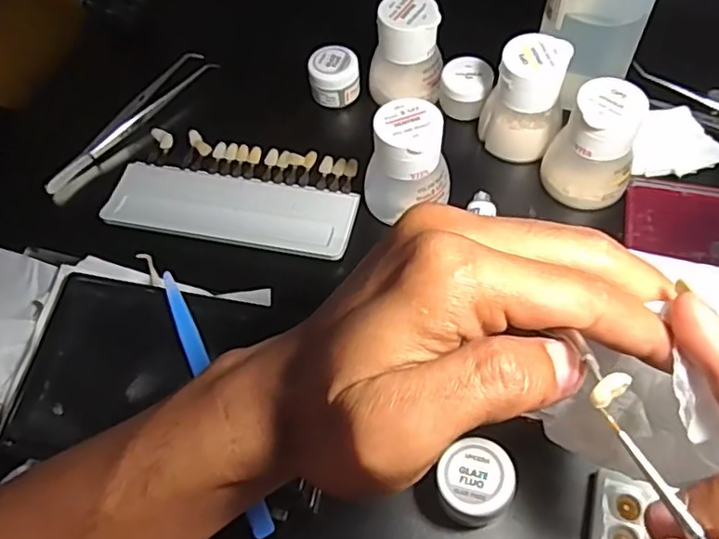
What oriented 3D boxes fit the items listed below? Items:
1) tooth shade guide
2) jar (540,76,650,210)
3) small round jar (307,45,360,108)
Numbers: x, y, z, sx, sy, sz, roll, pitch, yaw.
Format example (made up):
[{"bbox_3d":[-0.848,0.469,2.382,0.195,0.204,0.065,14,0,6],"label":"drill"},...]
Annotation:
[{"bbox_3d":[-0.077,-0.048,0.385,0.146,0.008,0.070,8,61,8],"label":"tooth shade guide"},{"bbox_3d":[0.133,-0.070,0.346,0.046,0.057,0.042,-2,60,3],"label":"jar"},{"bbox_3d":[-0.017,-0.129,0.414,0.033,0.025,0.030,-2,60,3],"label":"small round jar"}]

